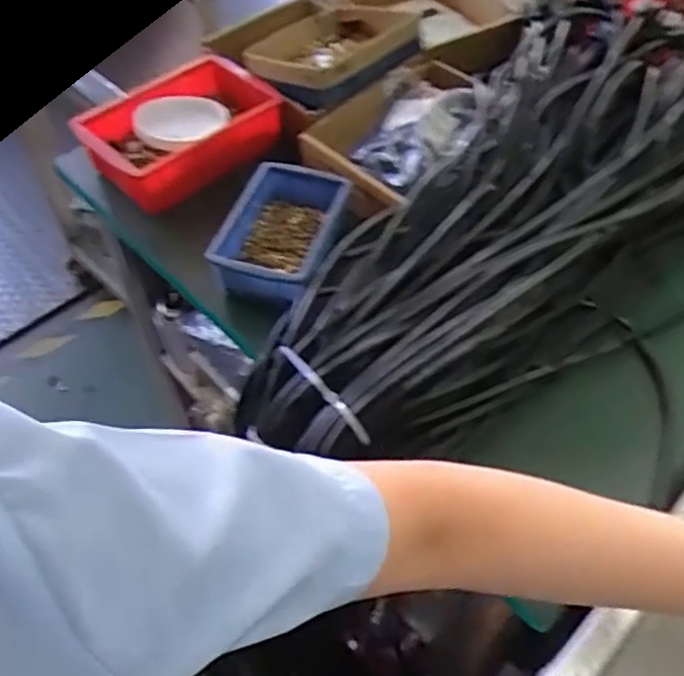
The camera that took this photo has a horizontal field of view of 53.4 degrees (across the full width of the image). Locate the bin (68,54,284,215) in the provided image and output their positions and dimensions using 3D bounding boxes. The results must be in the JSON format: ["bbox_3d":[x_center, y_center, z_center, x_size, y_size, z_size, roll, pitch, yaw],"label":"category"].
[{"bbox_3d":[-0.179,-0.225,0.739,0.186,0.074,0.141,-36,59,-25],"label":"bin"}]

